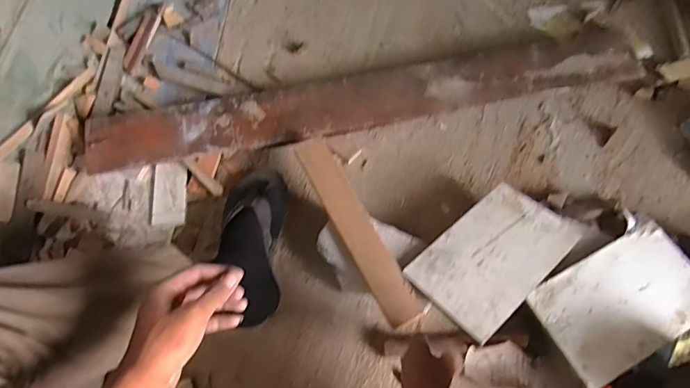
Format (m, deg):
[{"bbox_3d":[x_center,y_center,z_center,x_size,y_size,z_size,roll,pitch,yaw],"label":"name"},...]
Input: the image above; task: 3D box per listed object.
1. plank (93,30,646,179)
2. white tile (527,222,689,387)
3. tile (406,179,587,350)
[{"bbox_3d":[0.053,-0.194,0.884,1.090,0.039,0.159,-11,64,-7],"label":"plank"},{"bbox_3d":[0.407,0.154,0.660,0.254,0.011,0.145,-26,67,-12],"label":"white tile"},{"bbox_3d":[0.229,0.091,0.694,0.251,0.011,0.147,-37,62,-22],"label":"tile"}]

